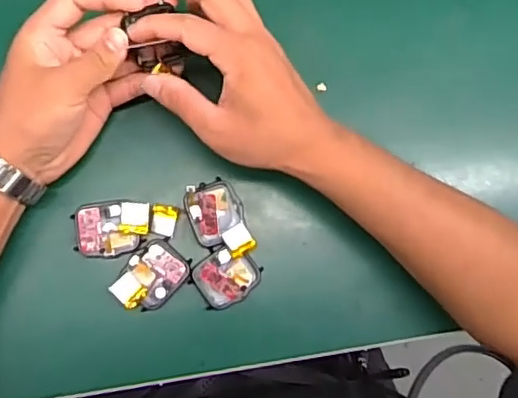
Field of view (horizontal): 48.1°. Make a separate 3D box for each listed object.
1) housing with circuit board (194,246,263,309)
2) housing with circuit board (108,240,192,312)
[{"bbox_3d":[-0.023,0.057,0.425,0.046,0.018,0.038,-28,88,-8],"label":"housing with circuit board"},{"bbox_3d":[-0.076,0.056,0.411,0.037,0.018,0.050,40,81,-1],"label":"housing with circuit board"}]

